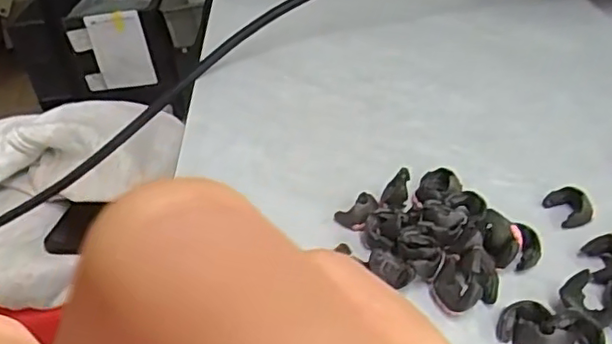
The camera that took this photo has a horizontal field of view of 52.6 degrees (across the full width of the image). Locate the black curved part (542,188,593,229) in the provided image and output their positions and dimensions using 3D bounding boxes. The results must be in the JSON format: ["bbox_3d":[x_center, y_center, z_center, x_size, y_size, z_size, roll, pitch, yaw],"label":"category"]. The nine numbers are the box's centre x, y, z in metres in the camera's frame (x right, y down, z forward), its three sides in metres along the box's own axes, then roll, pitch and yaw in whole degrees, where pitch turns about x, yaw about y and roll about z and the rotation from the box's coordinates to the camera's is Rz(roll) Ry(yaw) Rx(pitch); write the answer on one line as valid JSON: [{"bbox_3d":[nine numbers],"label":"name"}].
[{"bbox_3d":[0.090,0.012,0.212,0.011,0.008,0.015,-13,36,-8],"label":"black curved part"}]

